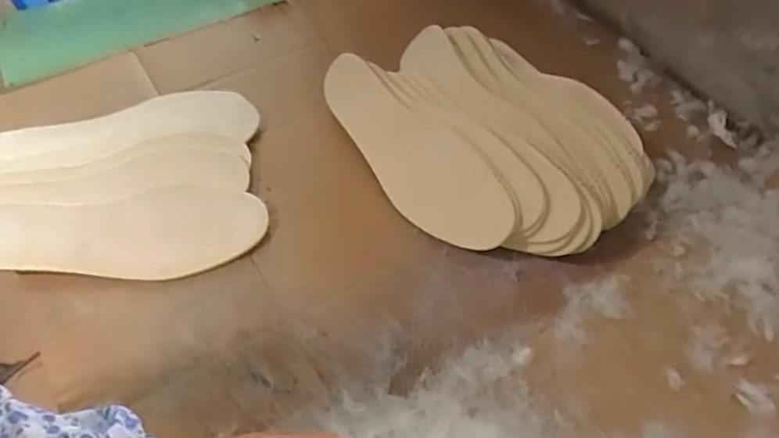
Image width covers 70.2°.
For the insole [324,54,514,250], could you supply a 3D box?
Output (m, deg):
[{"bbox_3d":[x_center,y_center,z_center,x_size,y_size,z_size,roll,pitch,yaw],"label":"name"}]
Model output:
[{"bbox_3d":[0.018,-0.064,0.555,0.256,0.093,0.013,44,24,27],"label":"insole"}]

